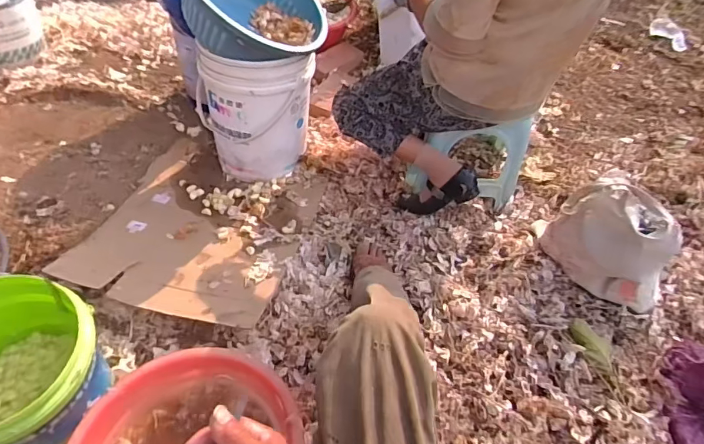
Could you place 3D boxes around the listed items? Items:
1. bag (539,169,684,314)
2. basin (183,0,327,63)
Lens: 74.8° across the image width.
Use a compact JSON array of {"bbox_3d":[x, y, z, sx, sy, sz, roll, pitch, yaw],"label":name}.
[{"bbox_3d":[0.595,0.023,1.032,0.247,0.215,0.193,28,50,18],"label":"bag"},{"bbox_3d":[-0.247,-0.543,1.169,0.364,0.174,0.346,28,39,-25],"label":"basin"}]

